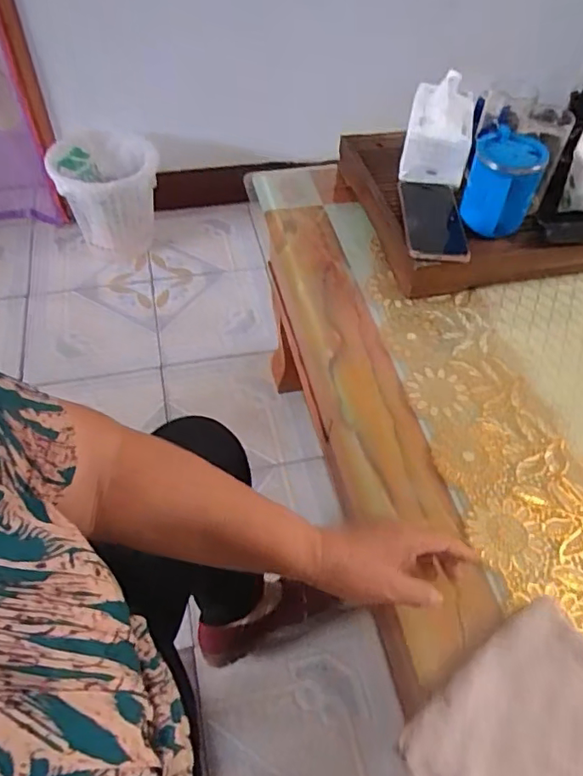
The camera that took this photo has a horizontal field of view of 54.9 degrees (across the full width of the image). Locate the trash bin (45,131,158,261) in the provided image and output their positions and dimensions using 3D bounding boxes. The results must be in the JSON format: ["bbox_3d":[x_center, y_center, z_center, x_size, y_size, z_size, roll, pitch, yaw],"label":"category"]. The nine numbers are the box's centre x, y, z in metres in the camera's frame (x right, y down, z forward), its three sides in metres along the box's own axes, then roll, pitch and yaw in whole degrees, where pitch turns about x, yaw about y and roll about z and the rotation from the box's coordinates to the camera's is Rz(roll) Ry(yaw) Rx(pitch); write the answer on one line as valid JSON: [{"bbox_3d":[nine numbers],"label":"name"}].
[{"bbox_3d":[-0.464,-0.483,1.464,0.255,0.270,0.284,-14,54,-12],"label":"trash bin"}]

